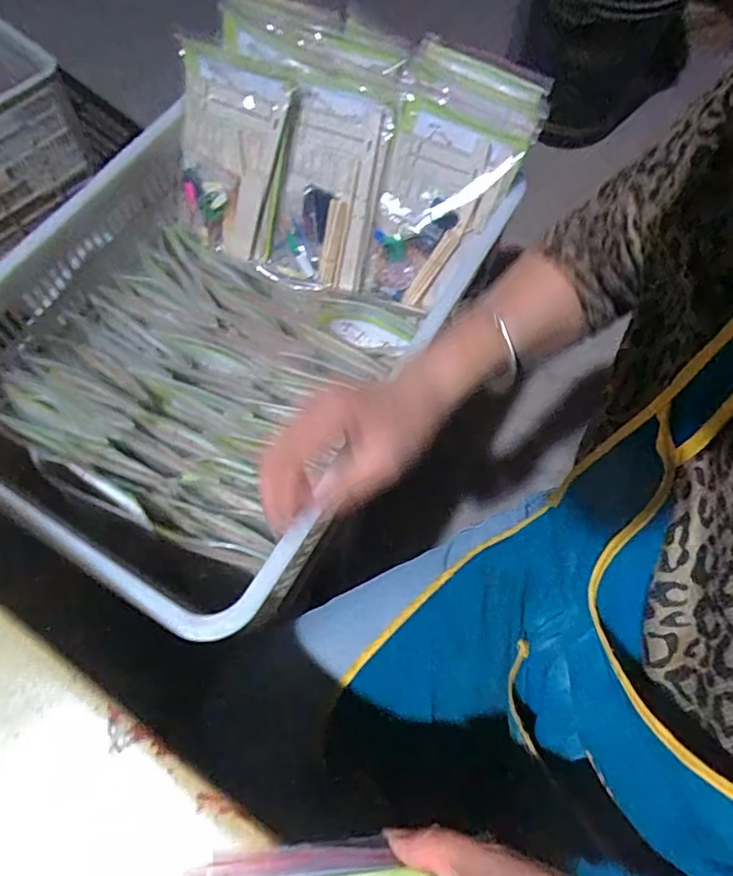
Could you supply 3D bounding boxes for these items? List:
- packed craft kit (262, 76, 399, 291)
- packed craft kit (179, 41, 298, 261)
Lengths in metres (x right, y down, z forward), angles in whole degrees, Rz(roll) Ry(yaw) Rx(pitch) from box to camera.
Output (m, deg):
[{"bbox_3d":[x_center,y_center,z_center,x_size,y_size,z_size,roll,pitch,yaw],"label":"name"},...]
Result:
[{"bbox_3d":[-0.047,-0.285,0.650,0.126,0.215,0.021,20,25,7],"label":"packed craft kit"},{"bbox_3d":[-0.168,-0.331,0.657,0.137,0.205,0.027,20,29,4],"label":"packed craft kit"}]

